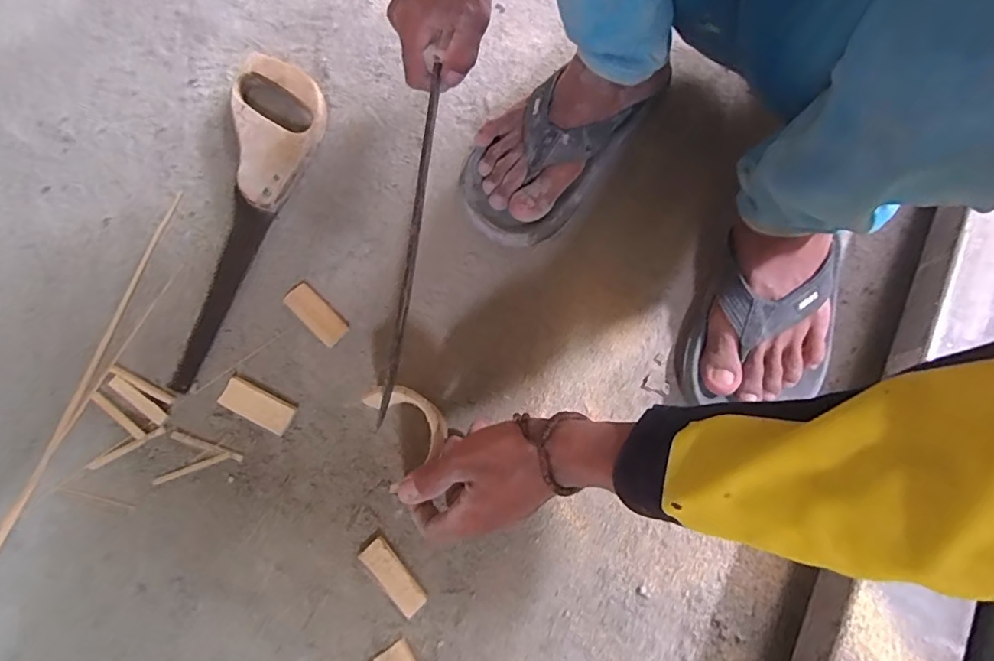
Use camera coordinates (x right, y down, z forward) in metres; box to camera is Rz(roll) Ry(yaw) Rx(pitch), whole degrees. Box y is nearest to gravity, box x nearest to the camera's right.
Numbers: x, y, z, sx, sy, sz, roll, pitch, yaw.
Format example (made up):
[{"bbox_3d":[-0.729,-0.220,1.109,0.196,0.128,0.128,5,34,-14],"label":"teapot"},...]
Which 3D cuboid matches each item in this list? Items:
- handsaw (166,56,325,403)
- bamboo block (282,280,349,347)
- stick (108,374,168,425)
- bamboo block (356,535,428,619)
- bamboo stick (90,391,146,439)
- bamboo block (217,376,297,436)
[{"bbox_3d":[-0.222,-0.114,0.460,0.094,0.025,0.333,3,74,-1],"label":"handsaw"},{"bbox_3d":[-0.165,-0.016,0.448,0.064,0.005,0.026,43,78,9],"label":"bamboo block"},{"bbox_3d":[-0.307,0.059,0.420,0.059,0.004,0.012,36,76,8],"label":"stick"},{"bbox_3d":[-0.082,0.194,0.390,0.022,0.005,0.062,-42,80,-12],"label":"bamboo block"},{"bbox_3d":[-0.324,0.073,0.421,0.058,0.006,0.008,38,77,8],"label":"bamboo stick"},{"bbox_3d":[-0.207,0.064,0.425,0.064,0.008,0.027,26,75,5],"label":"bamboo block"}]

